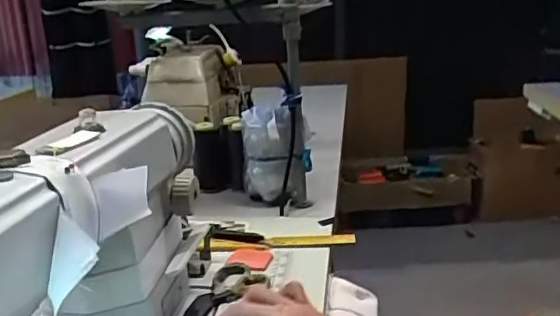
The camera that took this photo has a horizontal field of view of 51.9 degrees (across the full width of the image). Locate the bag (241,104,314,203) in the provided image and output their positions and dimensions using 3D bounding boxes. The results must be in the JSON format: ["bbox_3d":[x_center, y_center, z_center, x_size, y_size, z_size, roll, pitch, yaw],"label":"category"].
[{"bbox_3d":[-0.006,-0.008,0.898,0.092,0.146,0.089,-5,18,-11],"label":"bag"}]

